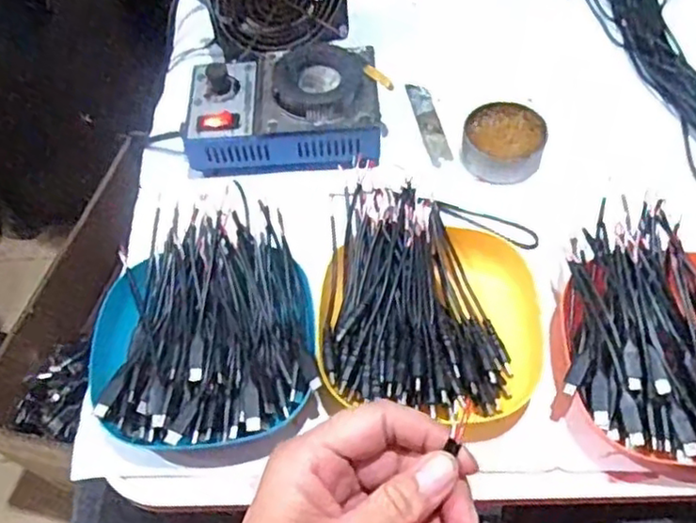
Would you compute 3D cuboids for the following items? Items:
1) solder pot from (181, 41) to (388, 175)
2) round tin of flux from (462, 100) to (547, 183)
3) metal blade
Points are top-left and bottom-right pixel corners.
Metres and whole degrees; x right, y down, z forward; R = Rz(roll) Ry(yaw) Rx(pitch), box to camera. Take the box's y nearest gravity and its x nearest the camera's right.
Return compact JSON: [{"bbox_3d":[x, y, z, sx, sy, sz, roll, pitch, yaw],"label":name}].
[{"bbox_3d":[-0.050,-0.119,0.534,0.150,0.062,0.097,-1,57,3],"label":"solder pot"},{"bbox_3d":[0.122,-0.093,0.525,0.061,0.025,0.063,-2,57,3],"label":"round tin of flux"},{"bbox_3d":[0.067,-0.115,0.558,0.019,0.004,0.094,-7,55,-6],"label":"metal blade"}]

